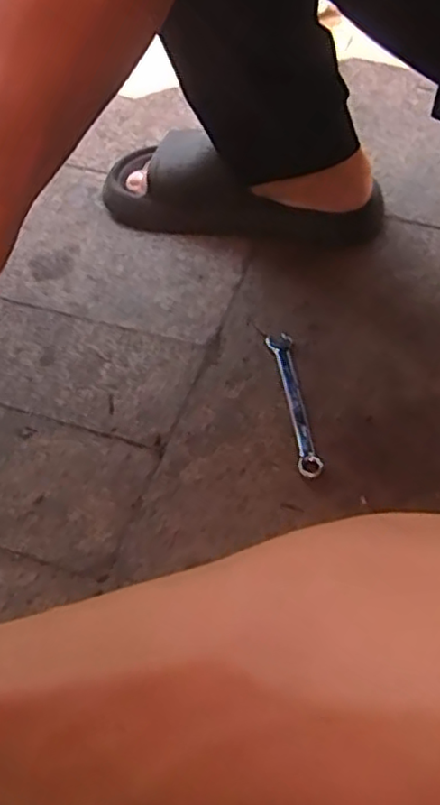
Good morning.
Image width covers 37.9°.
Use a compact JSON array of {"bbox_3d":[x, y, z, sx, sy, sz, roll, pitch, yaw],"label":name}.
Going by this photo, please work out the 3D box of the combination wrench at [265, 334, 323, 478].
[{"bbox_3d":[0.054,-0.003,0.480,0.018,0.006,0.135,-5,53,-4],"label":"combination wrench"}]

